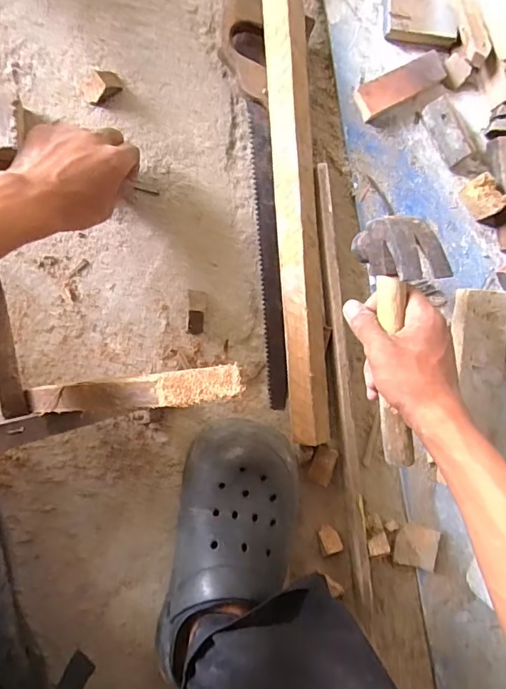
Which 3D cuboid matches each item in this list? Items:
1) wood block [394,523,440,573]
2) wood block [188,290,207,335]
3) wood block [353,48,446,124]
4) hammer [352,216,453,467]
[{"bbox_3d":[0.182,0.224,0.524,0.044,0.010,0.045,14,93,13],"label":"wood block"},{"bbox_3d":[-0.057,-0.033,0.483,0.018,0.022,0.045,2,91,-8],"label":"wood block"},{"bbox_3d":[0.157,-0.277,0.507,0.098,0.023,0.038,-32,95,-7],"label":"wood block"},{"bbox_3d":[0.121,0.001,0.400,0.035,0.096,0.210,-7,105,-8],"label":"hammer"}]

